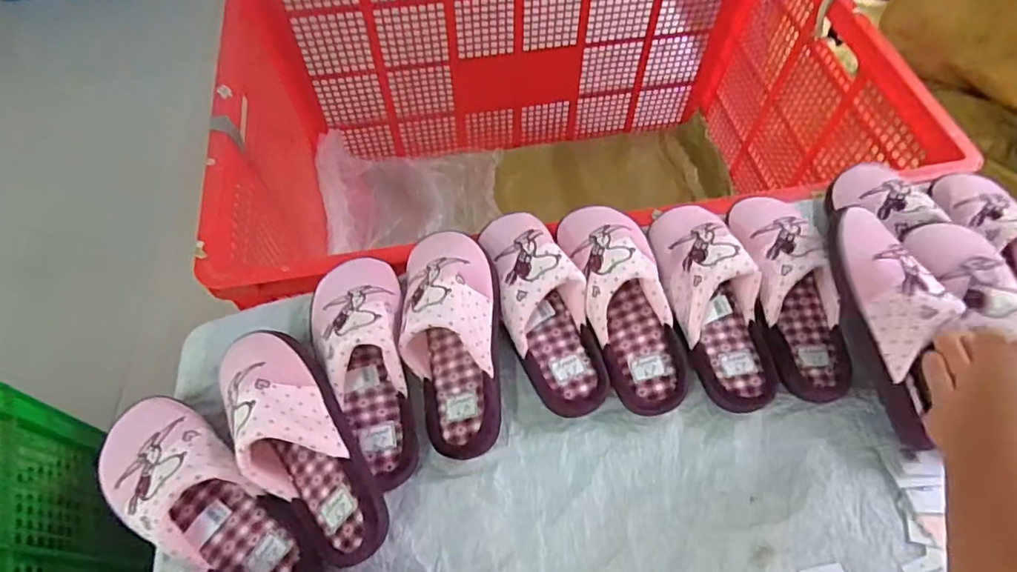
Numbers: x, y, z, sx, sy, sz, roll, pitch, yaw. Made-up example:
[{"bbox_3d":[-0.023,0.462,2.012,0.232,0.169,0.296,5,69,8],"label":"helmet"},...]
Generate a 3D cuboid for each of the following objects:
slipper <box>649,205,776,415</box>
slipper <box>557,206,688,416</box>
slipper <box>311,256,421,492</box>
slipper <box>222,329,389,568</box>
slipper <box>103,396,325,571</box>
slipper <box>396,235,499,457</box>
[{"bbox_3d":[0.219,0.009,0.611,0.088,0.084,0.249,-11,61,-9],"label":"slipper"},{"bbox_3d":[0.124,0.016,0.593,0.092,0.083,0.237,-14,75,-11],"label":"slipper"},{"bbox_3d":[-0.144,0.070,0.559,0.099,0.068,0.237,-15,62,-11],"label":"slipper"},{"bbox_3d":[-0.197,0.138,0.507,0.092,0.068,0.239,-27,65,-17],"label":"slipper"},{"bbox_3d":[-0.276,0.187,0.489,0.241,0.060,0.101,33,64,15],"label":"slipper"},{"bbox_3d":[-0.058,0.049,0.573,0.103,0.085,0.242,-6,73,-6],"label":"slipper"}]

